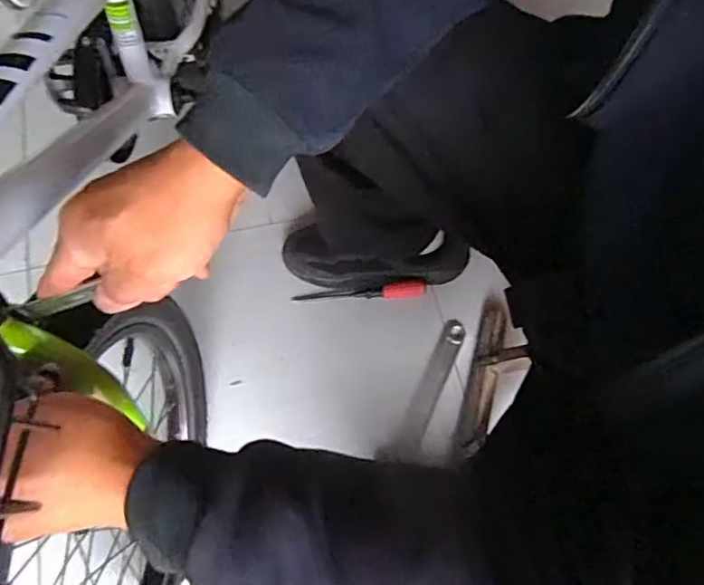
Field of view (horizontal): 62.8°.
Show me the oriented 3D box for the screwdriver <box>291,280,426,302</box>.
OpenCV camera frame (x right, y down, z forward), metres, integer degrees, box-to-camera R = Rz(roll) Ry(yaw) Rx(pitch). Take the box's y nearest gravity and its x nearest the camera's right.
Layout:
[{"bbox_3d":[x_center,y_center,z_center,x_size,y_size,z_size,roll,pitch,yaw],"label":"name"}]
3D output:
[{"bbox_3d":[0.012,0.003,0.881,0.202,0.025,0.020,-6,68,-4],"label":"screwdriver"}]

